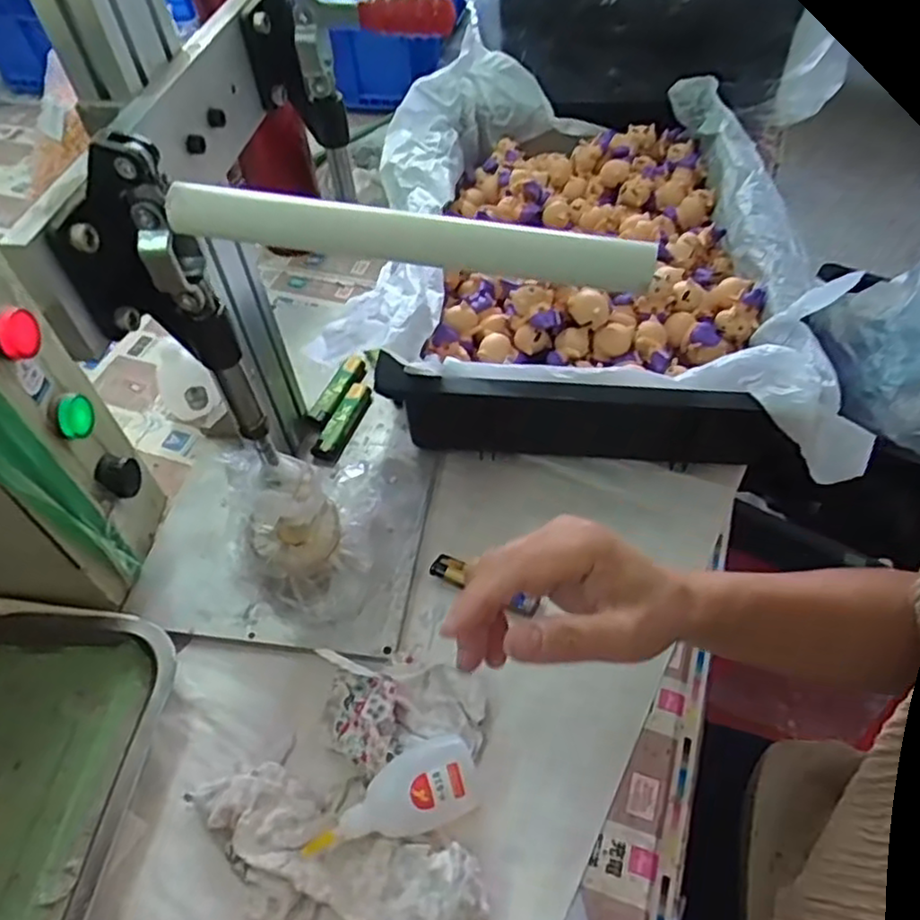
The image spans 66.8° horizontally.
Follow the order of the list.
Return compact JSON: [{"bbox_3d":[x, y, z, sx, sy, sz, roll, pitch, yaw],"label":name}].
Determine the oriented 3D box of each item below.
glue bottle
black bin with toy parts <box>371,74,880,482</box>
[{"bbox_3d":[-0.038,0.197,0.401,0.098,0.030,0.037,-18,52,-13],"label":"glue bottle"},{"bbox_3d":[0.126,-0.172,0.637,0.331,0.137,0.417,1,50,2],"label":"black bin with toy parts"}]

